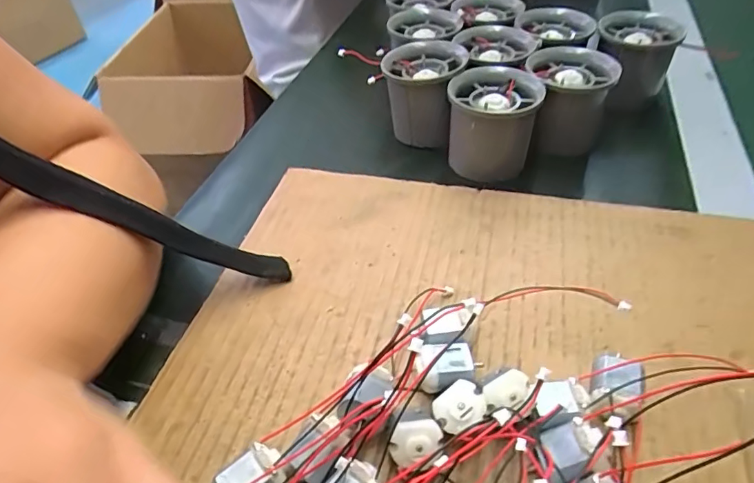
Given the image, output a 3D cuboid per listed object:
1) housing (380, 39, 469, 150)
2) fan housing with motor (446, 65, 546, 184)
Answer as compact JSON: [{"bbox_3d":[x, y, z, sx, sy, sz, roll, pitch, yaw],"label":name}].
[{"bbox_3d":[0.032,-0.101,0.343,0.051,0.052,0.055,7,45,12],"label":"housing"},{"bbox_3d":[0.072,-0.074,0.315,0.053,0.050,0.056,12,46,17],"label":"fan housing with motor"}]

